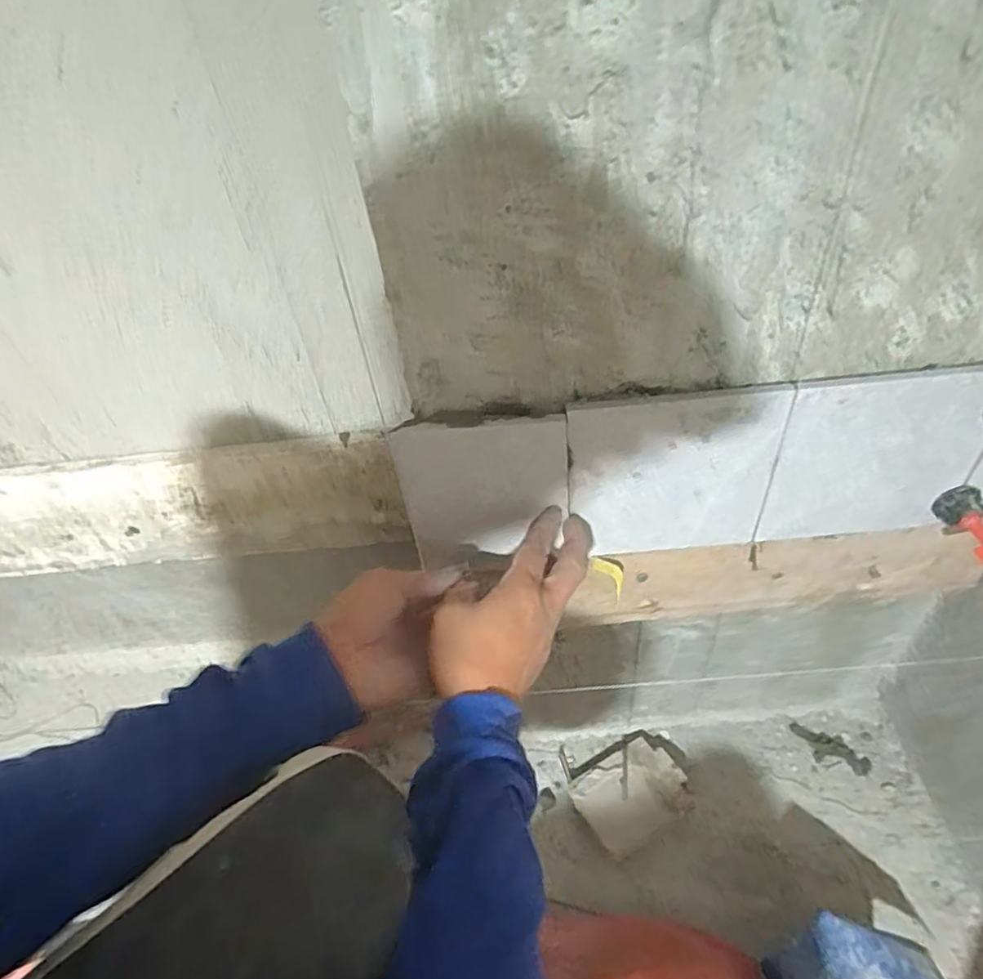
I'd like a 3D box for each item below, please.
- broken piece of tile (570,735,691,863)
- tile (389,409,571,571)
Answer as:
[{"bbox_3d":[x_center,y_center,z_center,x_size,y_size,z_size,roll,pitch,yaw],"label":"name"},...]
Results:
[{"bbox_3d":[0.166,0.350,0.700,0.135,0.042,0.102,-25,46,-18],"label":"broken piece of tile"},{"bbox_3d":[-0.005,0.003,0.440,0.118,0.125,0.009,-5,43,3],"label":"tile"}]

